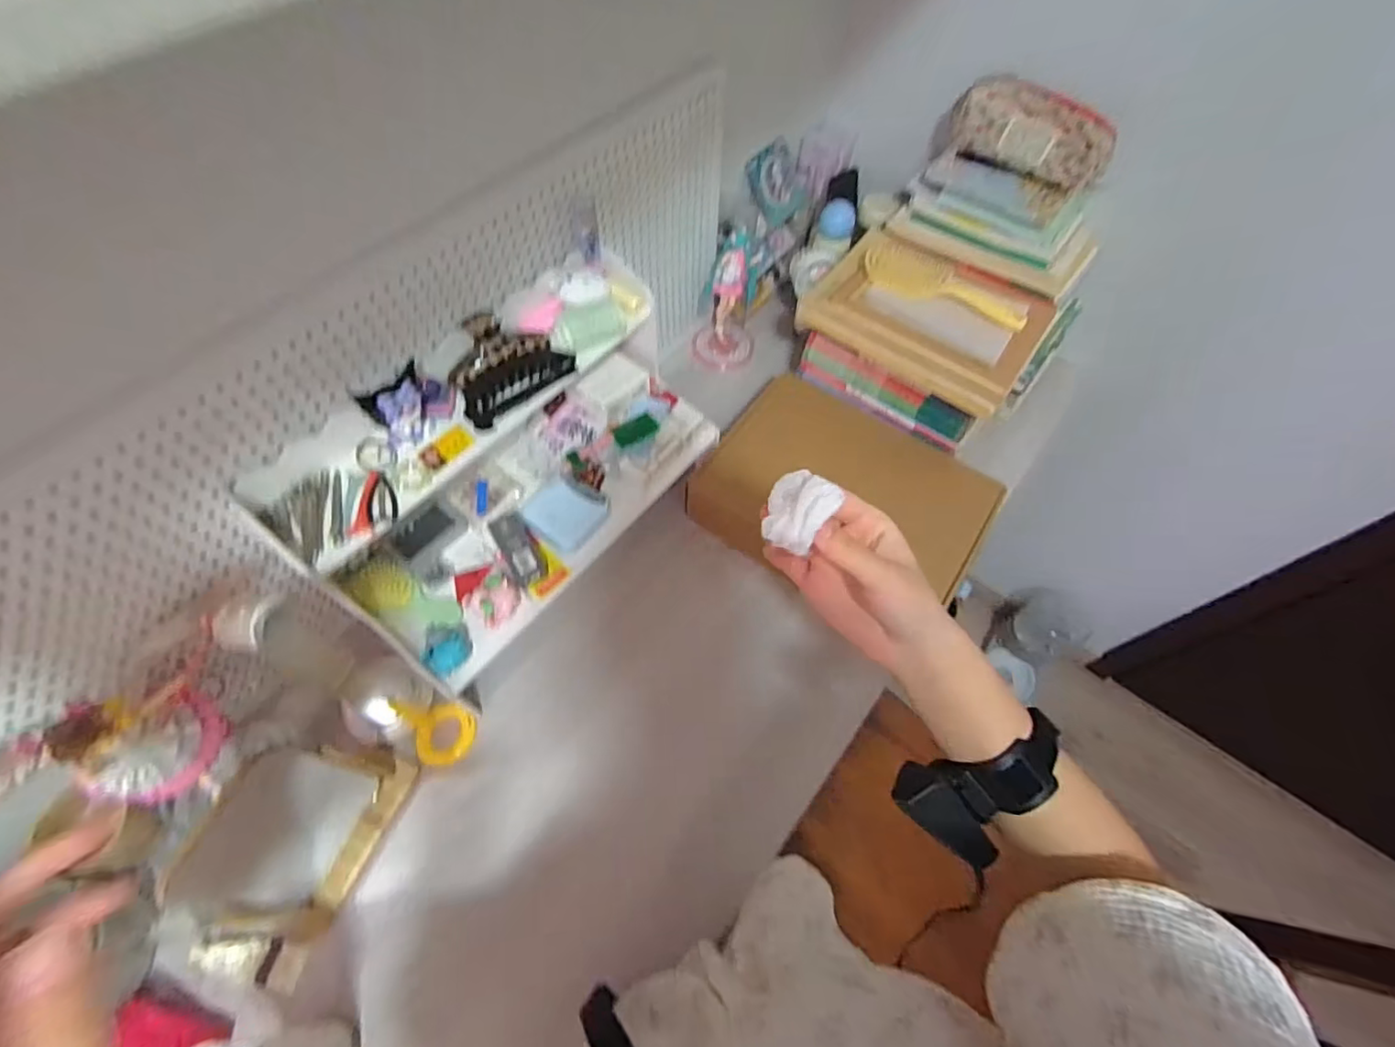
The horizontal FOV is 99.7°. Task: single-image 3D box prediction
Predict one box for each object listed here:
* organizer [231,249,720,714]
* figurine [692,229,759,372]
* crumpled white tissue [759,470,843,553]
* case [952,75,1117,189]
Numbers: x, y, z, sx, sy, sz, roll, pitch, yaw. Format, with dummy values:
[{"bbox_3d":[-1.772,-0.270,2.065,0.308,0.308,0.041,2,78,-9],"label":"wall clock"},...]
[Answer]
[{"bbox_3d":[-0.198,-0.078,0.659,0.208,0.199,0.450,36,66,17],"label":"organizer"},{"bbox_3d":[0.049,-0.355,0.943,0.093,0.199,0.091,7,61,2],"label":"figurine"},{"bbox_3d":[0.056,-0.008,0.324,0.032,0.020,0.042,28,106,9],"label":"crumpled white tissue"},{"bbox_3d":[0.451,-0.527,0.790,0.203,0.076,0.055,25,63,11],"label":"case"}]

